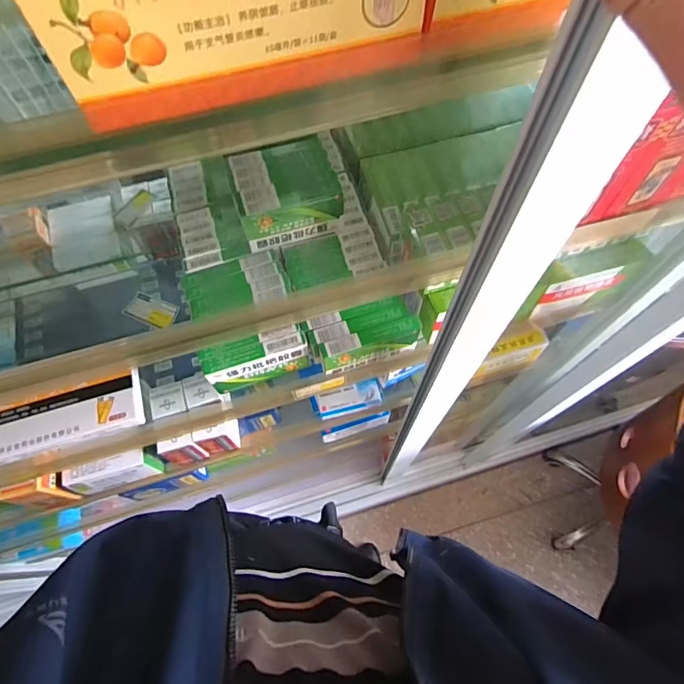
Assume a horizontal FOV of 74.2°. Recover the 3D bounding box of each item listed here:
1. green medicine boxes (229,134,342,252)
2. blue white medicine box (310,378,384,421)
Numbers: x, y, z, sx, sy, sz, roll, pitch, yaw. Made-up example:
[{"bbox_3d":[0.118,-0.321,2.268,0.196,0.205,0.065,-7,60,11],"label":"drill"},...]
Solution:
[{"bbox_3d":[-0.073,-0.186,0.572,0.128,0.072,0.106,-18,67,-8],"label":"green medicine boxes"},{"bbox_3d":[0.012,0.097,0.768,0.120,0.030,0.045,-16,67,-7],"label":"blue white medicine box"}]

